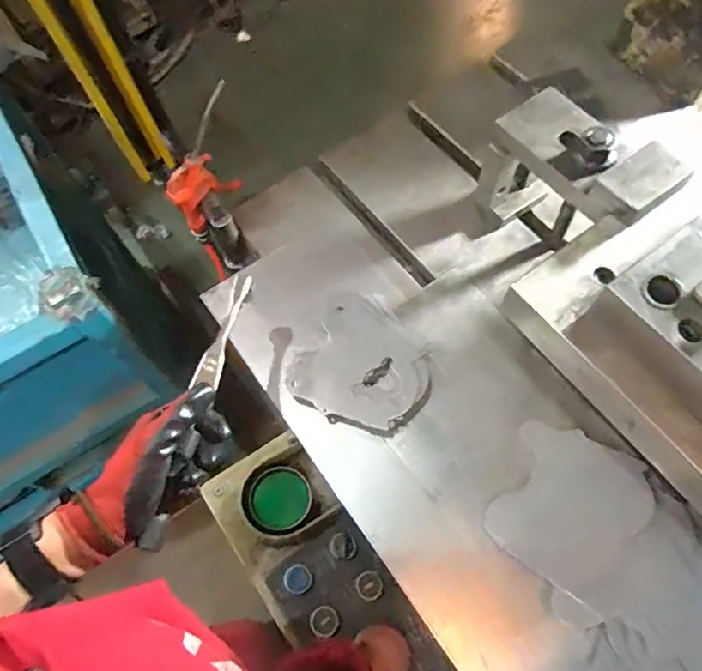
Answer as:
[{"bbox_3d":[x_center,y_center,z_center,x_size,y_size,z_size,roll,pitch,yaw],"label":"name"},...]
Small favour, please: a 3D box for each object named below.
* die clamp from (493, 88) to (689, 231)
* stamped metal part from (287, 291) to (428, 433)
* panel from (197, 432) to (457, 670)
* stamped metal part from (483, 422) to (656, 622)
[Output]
[{"bbox_3d":[0.240,-0.162,0.590,0.081,0.159,0.176,-33,68,-12],"label":"die clamp"},{"bbox_3d":[0.012,0.030,0.614,0.147,0.028,0.142,-1,65,2],"label":"stamped metal part"},{"bbox_3d":[0.030,0.344,0.549,0.126,0.076,0.546,-34,68,-12],"label":"panel"},{"bbox_3d":[0.218,0.171,0.538,0.132,0.008,0.150,20,67,29],"label":"stamped metal part"}]

